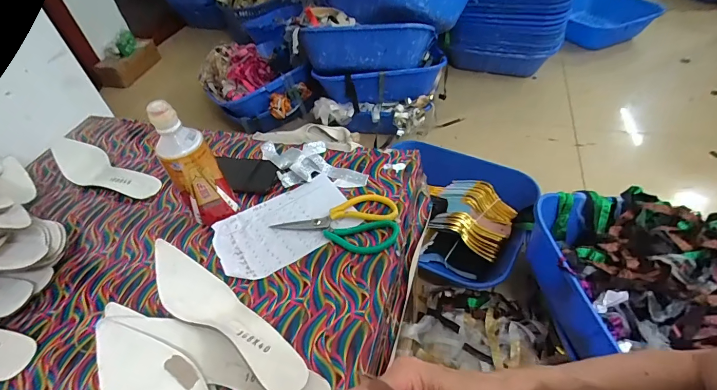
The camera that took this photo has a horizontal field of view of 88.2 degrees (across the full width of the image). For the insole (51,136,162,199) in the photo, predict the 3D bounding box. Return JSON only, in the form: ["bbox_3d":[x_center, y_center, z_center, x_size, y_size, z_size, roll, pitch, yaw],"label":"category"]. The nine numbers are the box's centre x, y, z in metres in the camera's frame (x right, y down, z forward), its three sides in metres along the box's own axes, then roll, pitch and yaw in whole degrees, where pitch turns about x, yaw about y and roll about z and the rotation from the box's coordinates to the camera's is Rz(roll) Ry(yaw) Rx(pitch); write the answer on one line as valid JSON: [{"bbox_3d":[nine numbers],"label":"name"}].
[{"bbox_3d":[-0.464,-0.046,0.664,0.248,0.034,0.071,20,52,24],"label":"insole"}]

